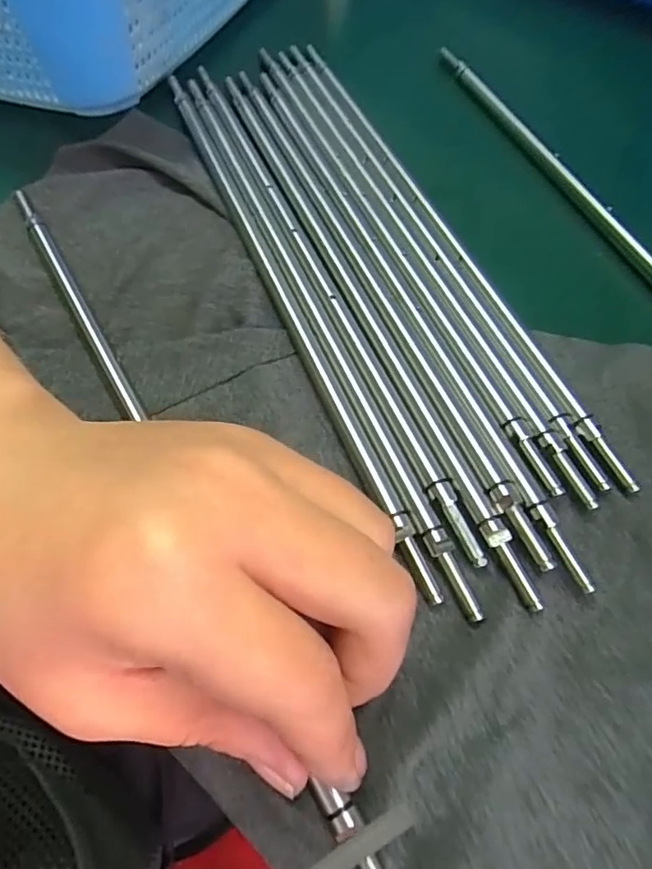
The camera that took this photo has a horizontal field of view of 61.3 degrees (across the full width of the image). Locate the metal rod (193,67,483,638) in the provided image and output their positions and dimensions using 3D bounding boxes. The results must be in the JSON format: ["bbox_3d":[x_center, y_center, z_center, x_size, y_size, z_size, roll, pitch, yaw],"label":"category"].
[{"bbox_3d":[-0.009,-0.061,0.211,0.007,0.004,0.274,-19,63,-11],"label":"metal rod"}]

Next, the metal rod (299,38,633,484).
[{"bbox_3d":[0.039,-0.092,0.229,0.011,0.005,0.272,-19,63,-11],"label":"metal rod"}]

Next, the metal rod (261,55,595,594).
[{"bbox_3d":[0.019,-0.074,0.215,0.008,0.008,0.286,-18,63,-10],"label":"metal rod"}]

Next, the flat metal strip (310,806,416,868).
[{"bbox_3d":[0.002,0.096,0.122,0.042,0.004,0.005,-36,66,1],"label":"flat metal strip"}]

